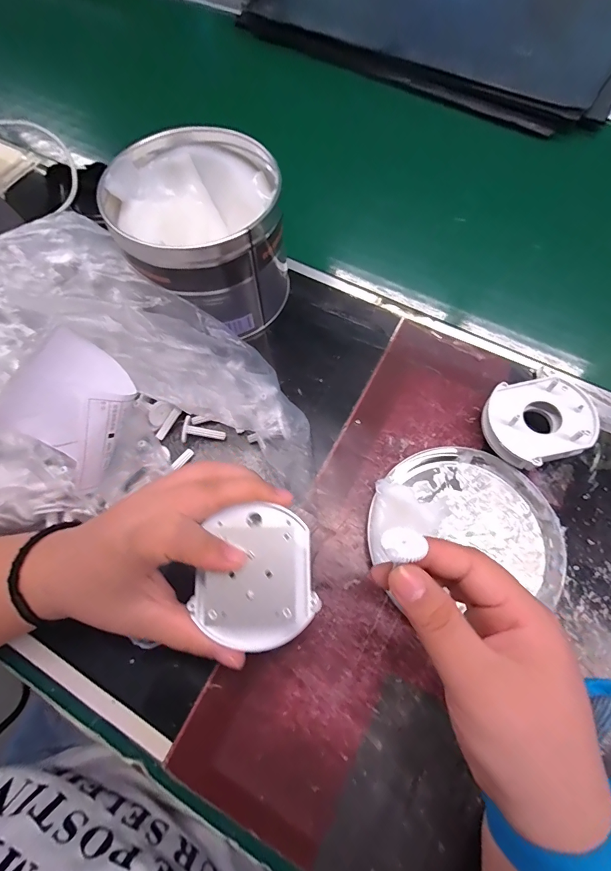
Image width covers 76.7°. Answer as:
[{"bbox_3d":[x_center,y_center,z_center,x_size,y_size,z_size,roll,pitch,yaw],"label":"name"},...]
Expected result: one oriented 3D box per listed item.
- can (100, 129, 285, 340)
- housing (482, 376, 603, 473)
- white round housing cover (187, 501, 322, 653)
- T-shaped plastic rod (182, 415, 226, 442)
[{"bbox_3d":[-0.082,-0.158,0.315,0.121,0.095,0.124,0,68,1],"label":"can"},{"bbox_3d":[0.169,-0.008,0.287,0.069,0.036,0.060,-15,69,-5],"label":"housing"},{"bbox_3d":[-0.025,0.068,0.190,0.056,0.022,0.066,-10,68,-3],"label":"white round housing cover"},{"bbox_3d":[-0.079,-0.002,0.300,0.033,0.008,0.020,13,67,-22],"label":"T-shaped plastic rod"}]

